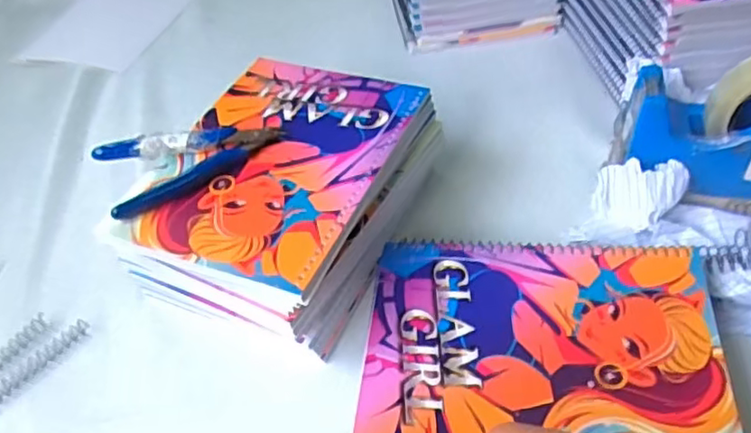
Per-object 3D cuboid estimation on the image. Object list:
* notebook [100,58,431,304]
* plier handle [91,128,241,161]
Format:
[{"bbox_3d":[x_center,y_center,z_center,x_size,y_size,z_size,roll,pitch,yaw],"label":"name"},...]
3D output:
[{"bbox_3d":[-0.067,-0.038,0.423,0.144,0.010,0.197,15,50,20],"label":"notebook"},{"bbox_3d":[-0.143,-0.049,0.425,0.094,0.014,0.018,-6,46,2],"label":"plier handle"}]

